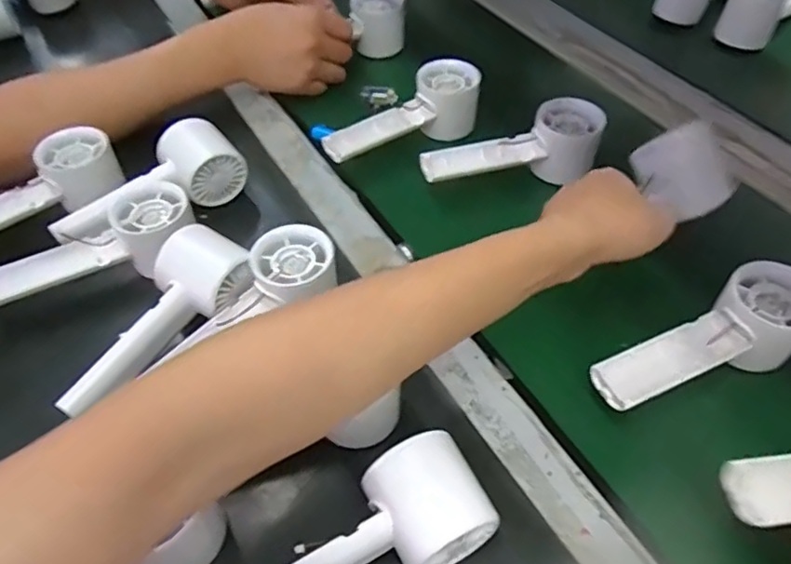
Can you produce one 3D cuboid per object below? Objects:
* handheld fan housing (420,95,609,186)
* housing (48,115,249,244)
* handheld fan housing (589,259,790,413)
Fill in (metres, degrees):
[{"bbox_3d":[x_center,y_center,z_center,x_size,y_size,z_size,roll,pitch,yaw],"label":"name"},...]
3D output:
[{"bbox_3d":[0.094,-0.119,0.533,0.148,0.053,0.056,-13,50,-8],"label":"handheld fan housing"},{"bbox_3d":[-0.203,-0.078,0.506,0.164,0.046,0.061,-36,57,-25],"label":"housing"},{"bbox_3d":[0.209,0.047,0.404,0.157,0.065,0.057,-25,53,-17],"label":"handheld fan housing"}]

